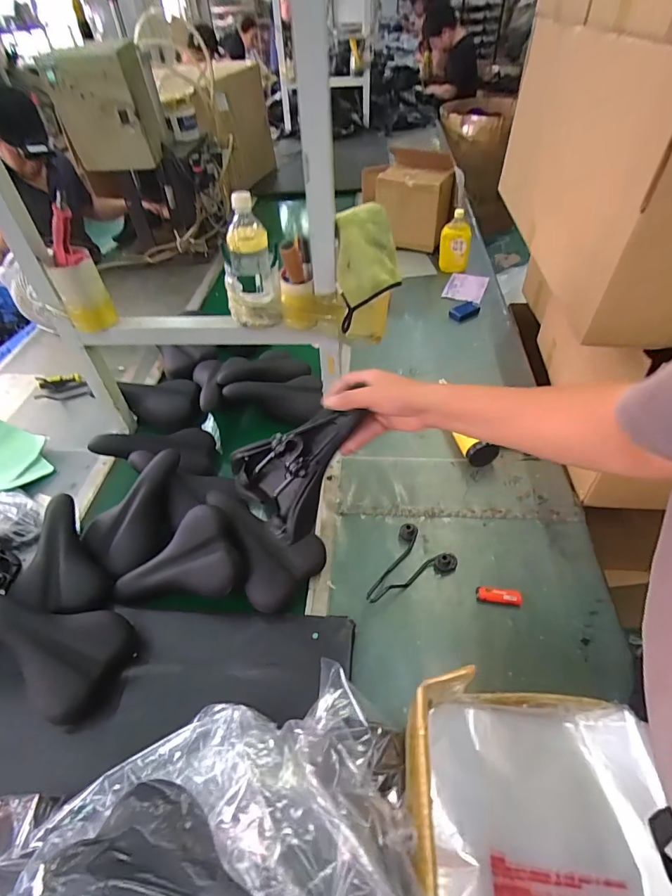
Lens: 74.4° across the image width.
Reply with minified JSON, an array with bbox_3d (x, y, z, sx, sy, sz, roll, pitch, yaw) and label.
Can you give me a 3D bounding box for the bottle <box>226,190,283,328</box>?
[{"bbox_3d":[-0.160,-0.335,0.804,0.096,0.209,0.095,-12,47,-7],"label":"bottle"}]

